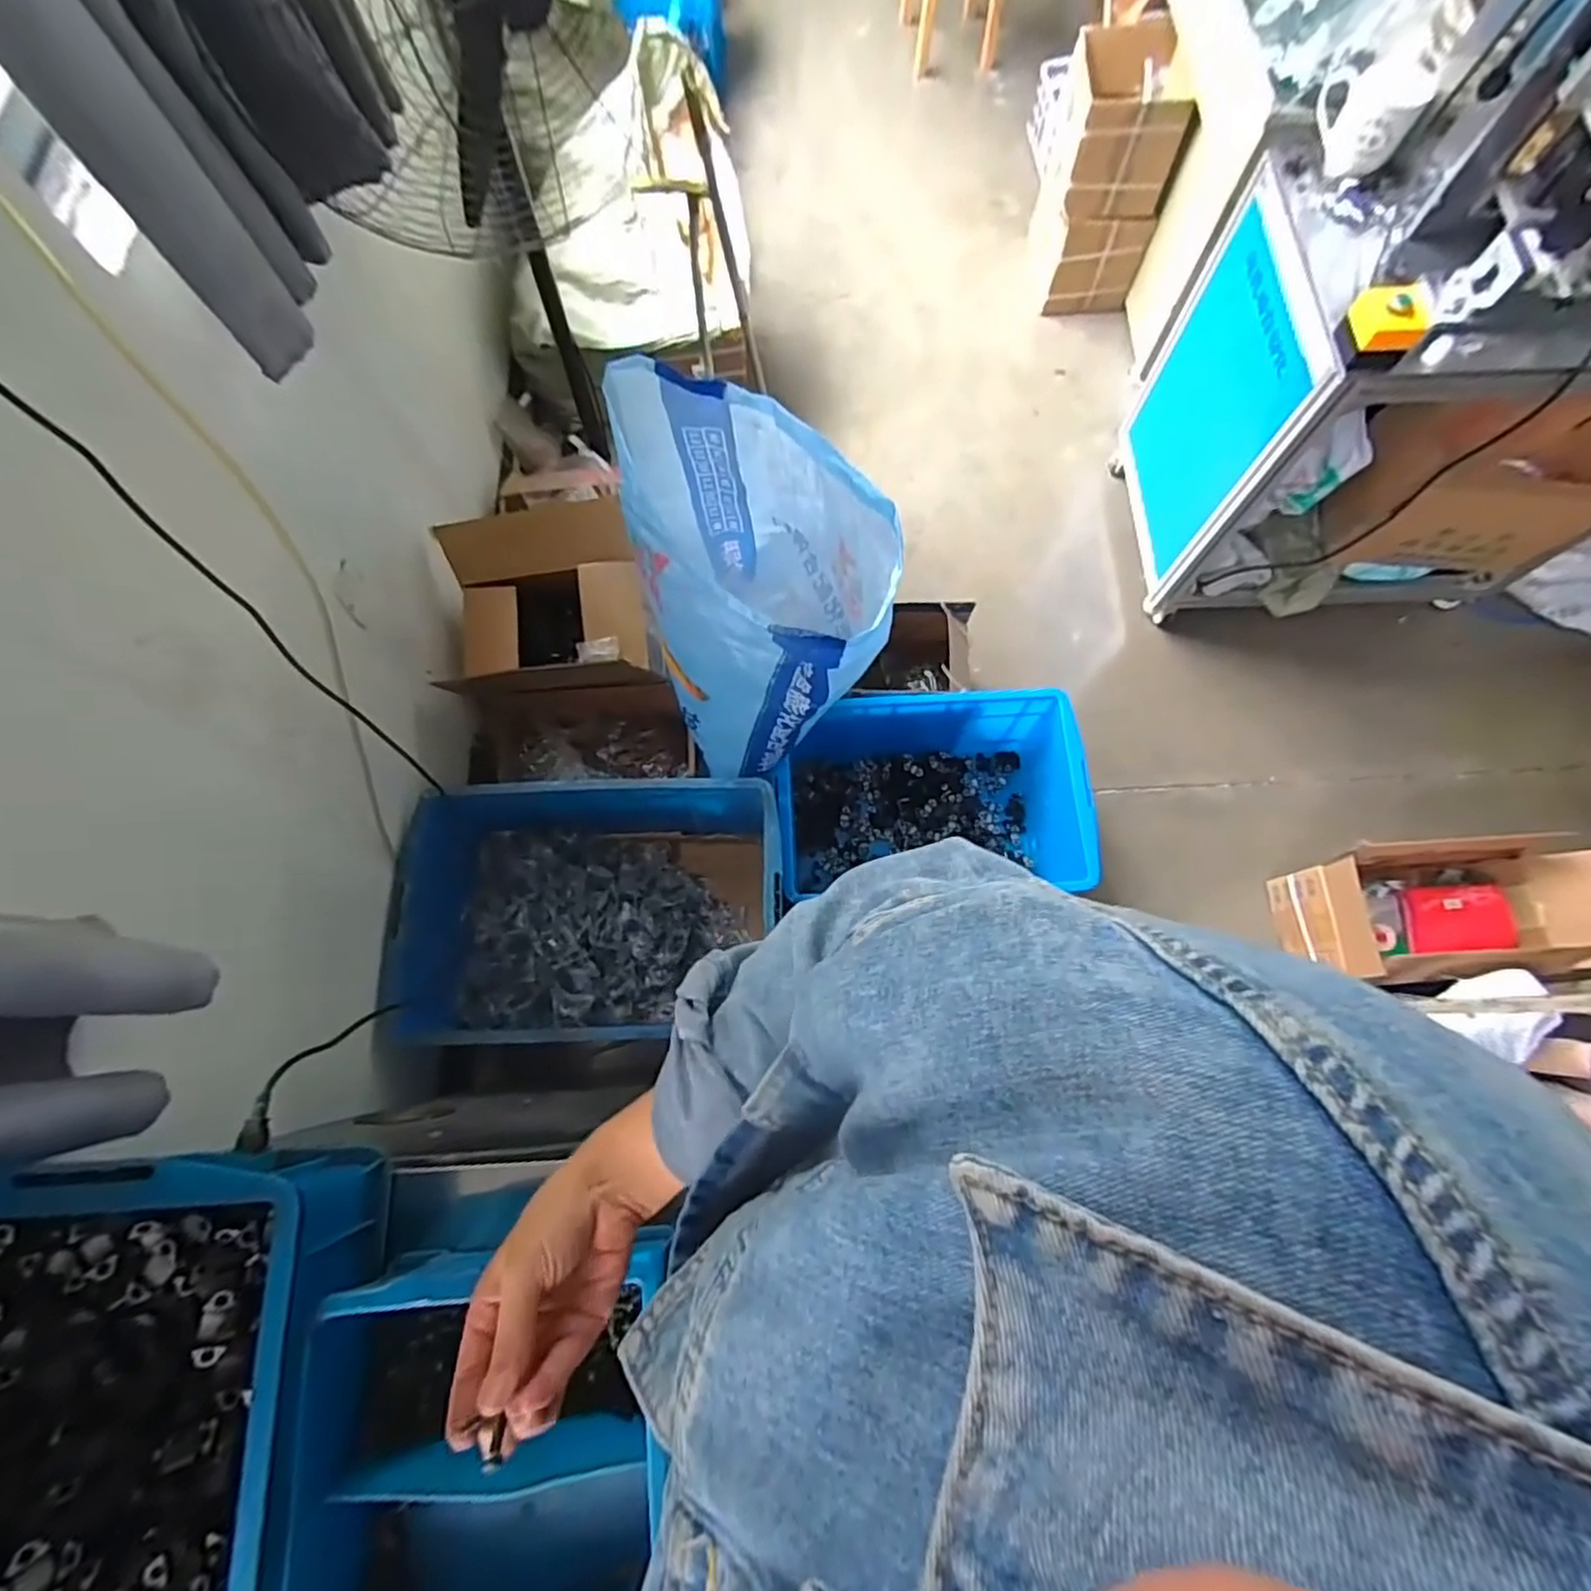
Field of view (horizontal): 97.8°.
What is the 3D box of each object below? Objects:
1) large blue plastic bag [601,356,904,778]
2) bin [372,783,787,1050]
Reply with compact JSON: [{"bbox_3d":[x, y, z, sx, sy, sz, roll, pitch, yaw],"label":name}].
[{"bbox_3d":[-0.075,-0.329,1.090,0.331,0.522,0.476,-24,73,-6],"label":"large blue plastic bag"},{"bbox_3d":[-0.340,0.211,1.315,0.636,0.368,0.446,-4,72,0],"label":"bin"}]

